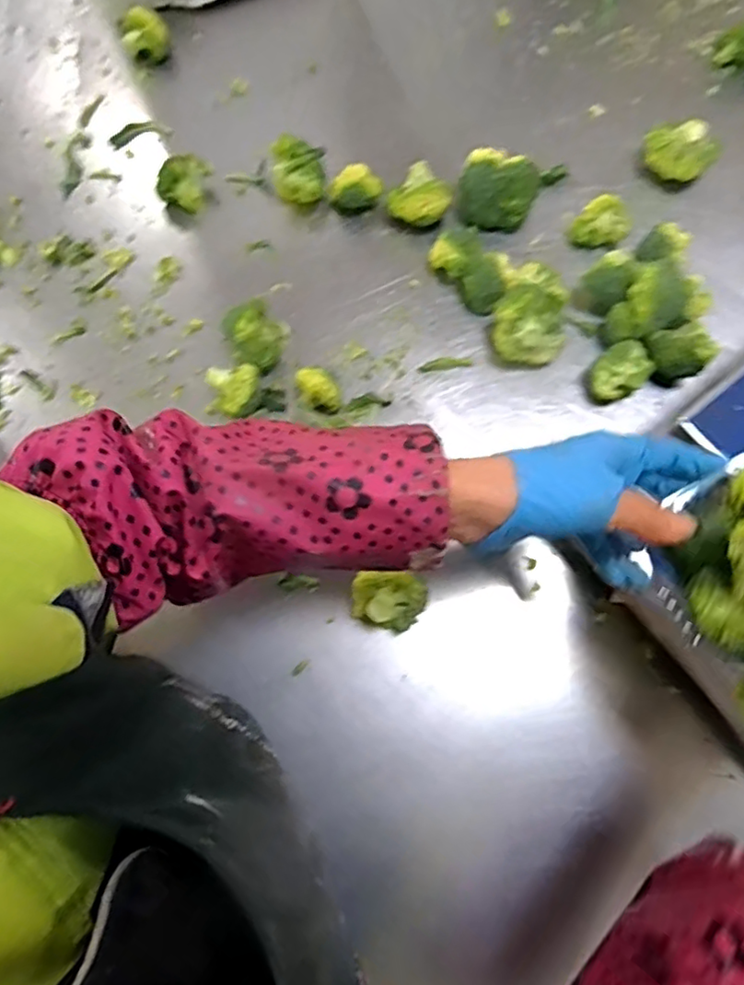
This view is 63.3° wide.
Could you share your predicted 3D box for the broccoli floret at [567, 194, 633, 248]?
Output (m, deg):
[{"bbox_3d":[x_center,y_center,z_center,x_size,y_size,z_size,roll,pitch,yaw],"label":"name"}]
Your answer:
[{"bbox_3d":[0.216,-0.251,0.567,0.043,0.037,0.041,0,79,1],"label":"broccoli floret"}]

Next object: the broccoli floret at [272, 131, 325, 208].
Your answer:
[{"bbox_3d":[-0.070,-0.303,0.579,0.051,0.052,0.045,4,79,2],"label":"broccoli floret"}]

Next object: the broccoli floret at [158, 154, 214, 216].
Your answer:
[{"bbox_3d":[-0.183,-0.304,0.587,0.043,0.035,0.047,17,80,4],"label":"broccoli floret"}]

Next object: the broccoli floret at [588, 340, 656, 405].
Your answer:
[{"bbox_3d":[0.218,-0.105,0.539,0.041,0.037,0.054,42,82,8],"label":"broccoli floret"}]

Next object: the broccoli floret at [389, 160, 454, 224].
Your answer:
[{"bbox_3d":[0.045,-0.276,0.577,0.052,0.045,0.050,43,83,8],"label":"broccoli floret"}]

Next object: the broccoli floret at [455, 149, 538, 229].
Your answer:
[{"bbox_3d":[0.116,-0.282,0.574,0.073,0.052,0.057,25,80,6],"label":"broccoli floret"}]

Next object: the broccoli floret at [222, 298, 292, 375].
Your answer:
[{"bbox_3d":[-0.102,-0.142,0.541,0.051,0.045,0.051,0,79,1],"label":"broccoli floret"}]

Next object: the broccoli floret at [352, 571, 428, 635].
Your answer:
[{"bbox_3d":[0.013,0.088,0.492,0.063,0.053,0.053,18,80,4],"label":"broccoli floret"}]

